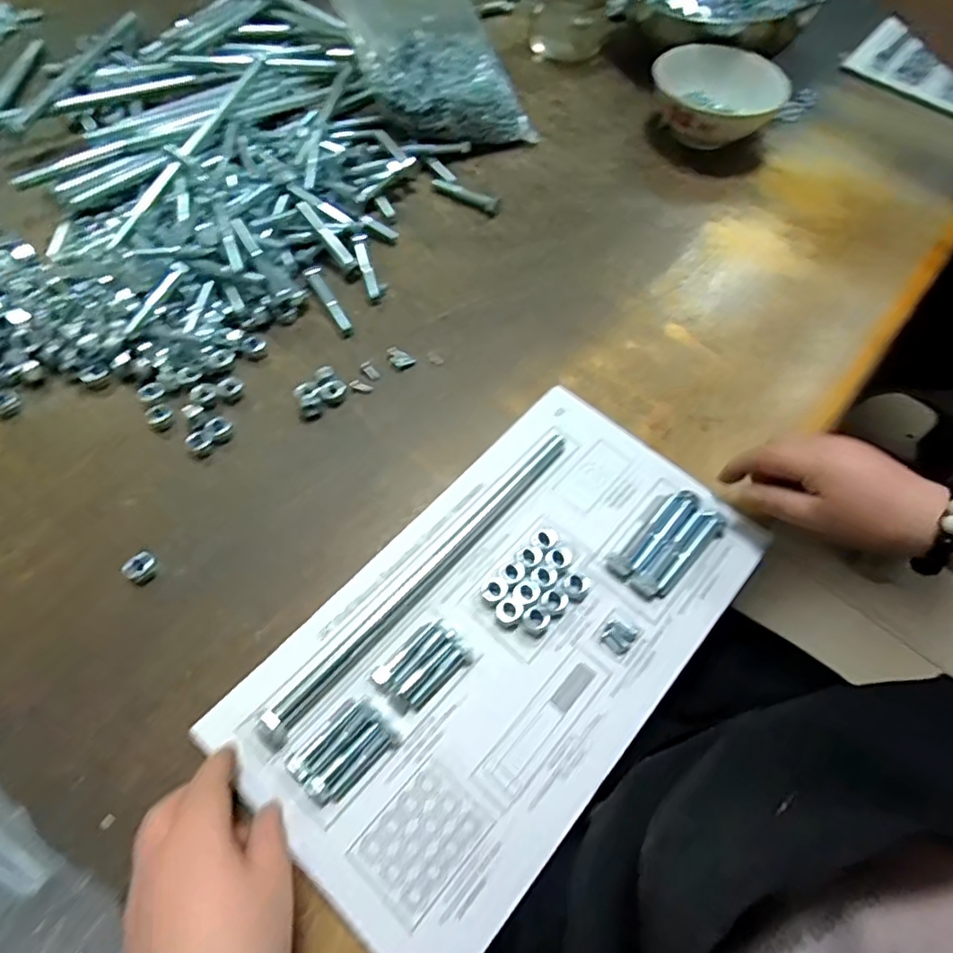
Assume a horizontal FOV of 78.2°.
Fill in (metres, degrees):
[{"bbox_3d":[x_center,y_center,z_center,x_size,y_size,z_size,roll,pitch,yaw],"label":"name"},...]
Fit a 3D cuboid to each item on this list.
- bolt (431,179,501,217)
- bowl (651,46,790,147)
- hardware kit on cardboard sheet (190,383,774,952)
[{"bbox_3d":[-0.010,-0.272,0.564,0.076,0.016,0.011,32,62,14],"label":"bolt"},{"bbox_3d":[0.244,-0.389,0.617,0.135,0.065,0.135,2,60,-3],"label":"bowl"},{"bbox_3d":[0.021,0.089,0.362,0.188,0.015,0.327,39,64,17],"label":"hardware kit on cardboard sheet"}]

